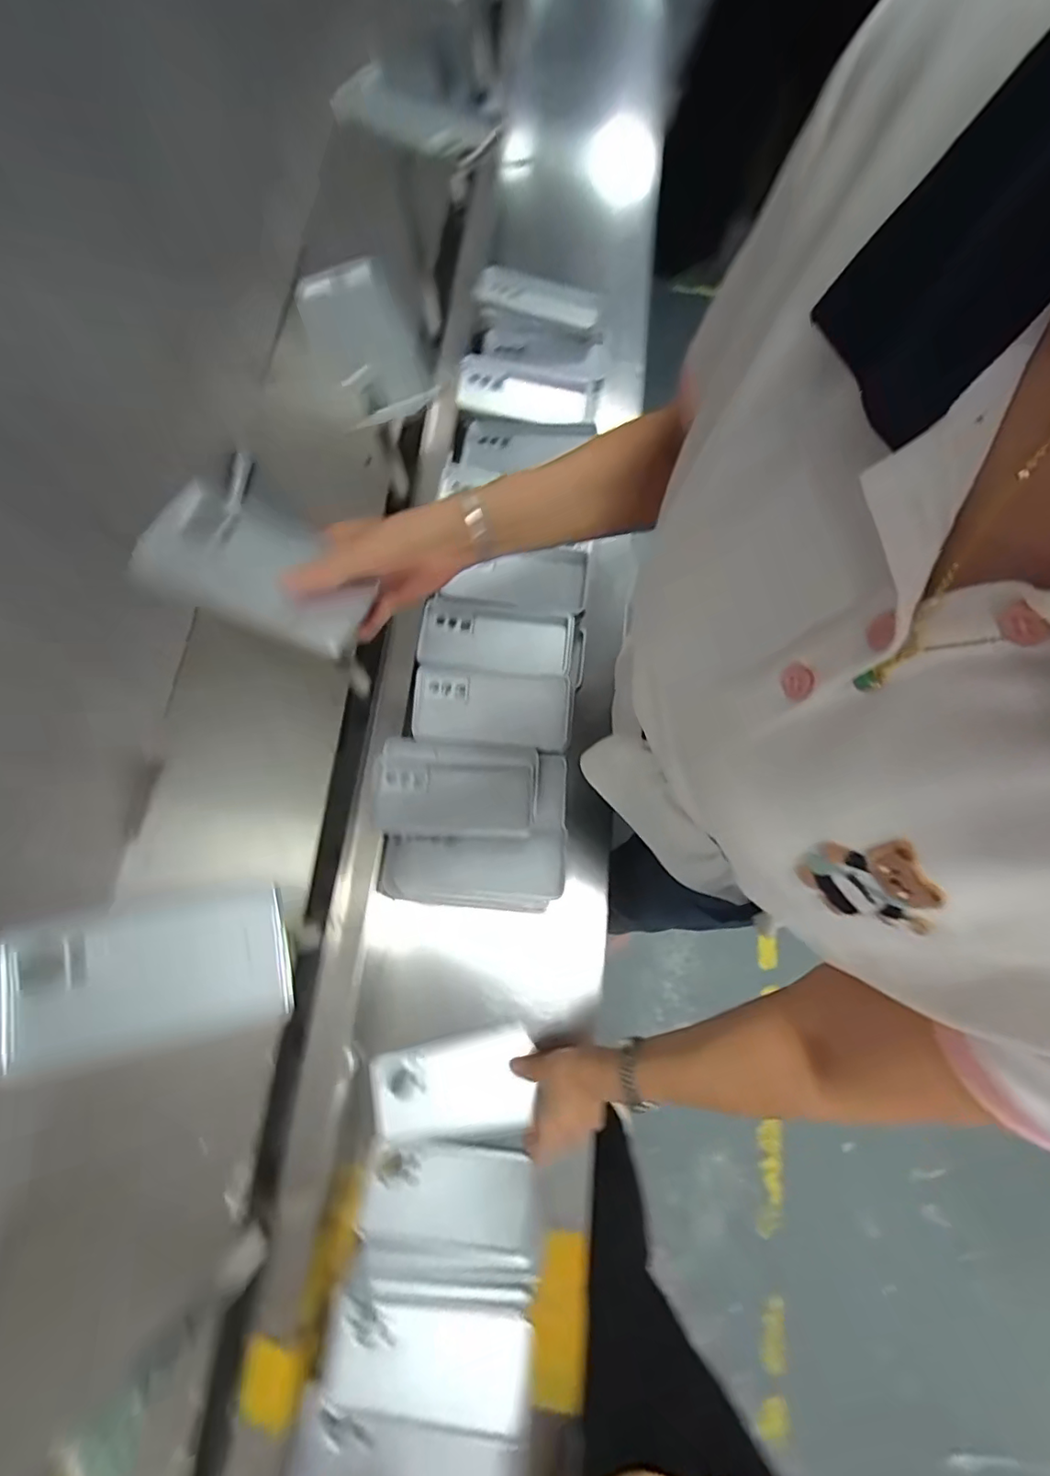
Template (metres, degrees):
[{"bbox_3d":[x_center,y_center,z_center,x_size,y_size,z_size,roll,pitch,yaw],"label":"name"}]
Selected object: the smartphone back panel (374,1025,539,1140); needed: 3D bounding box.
[{"bbox_3d":[-0.075,0.367,0.582,0.164,0.011,0.090,-7,70,-10],"label":"smartphone back panel"}]

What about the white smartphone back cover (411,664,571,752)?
[{"bbox_3d":[-0.036,-0.034,0.590,0.165,0.012,0.083,4,75,2],"label":"white smartphone back cover"}]

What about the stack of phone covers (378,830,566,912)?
[{"bbox_3d":[-0.050,0.130,0.535,0.176,0.023,0.069,-1,75,0],"label":"stack of phone covers"}]

